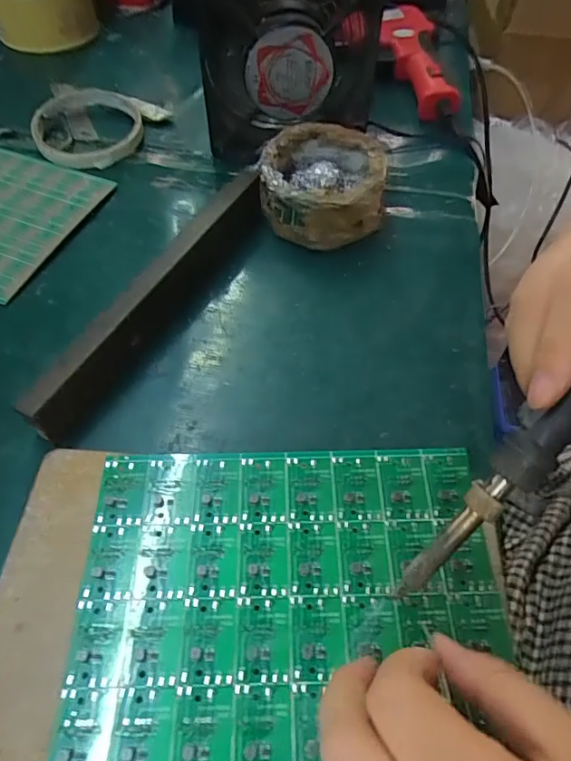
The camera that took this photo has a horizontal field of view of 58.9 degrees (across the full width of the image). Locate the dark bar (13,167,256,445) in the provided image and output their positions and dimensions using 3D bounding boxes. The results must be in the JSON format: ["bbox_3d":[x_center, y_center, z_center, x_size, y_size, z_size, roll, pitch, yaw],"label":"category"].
[{"bbox_3d":[-0.071,-0.050,0.295,0.020,0.034,0.202,27,59,14],"label":"dark bar"}]

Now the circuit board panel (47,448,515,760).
[{"bbox_3d":[0.001,0.087,0.204,0.166,0.006,0.122,0,57,-3],"label":"circuit board panel"}]

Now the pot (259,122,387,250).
[{"bbox_3d":[0.025,-0.132,0.345,0.080,0.043,0.082,1,57,-2],"label":"pot"}]

